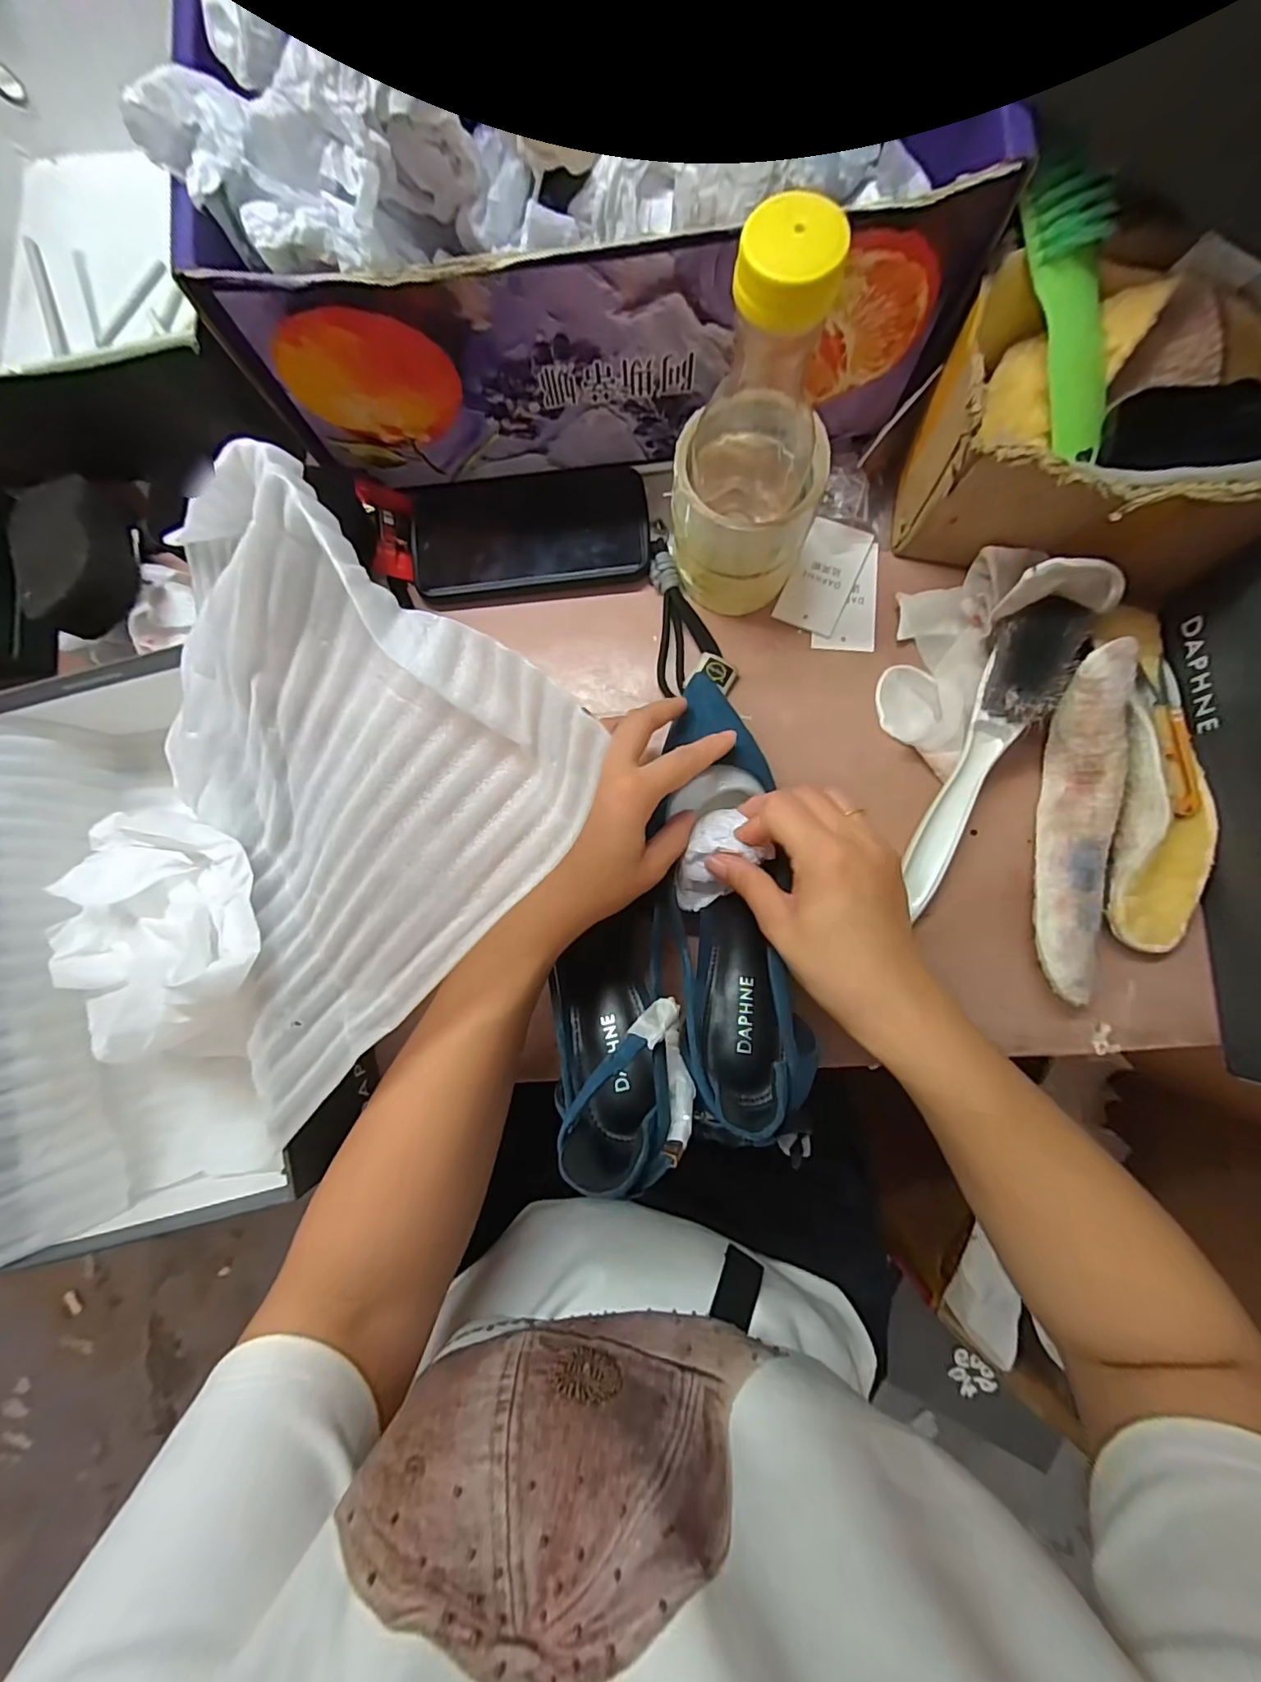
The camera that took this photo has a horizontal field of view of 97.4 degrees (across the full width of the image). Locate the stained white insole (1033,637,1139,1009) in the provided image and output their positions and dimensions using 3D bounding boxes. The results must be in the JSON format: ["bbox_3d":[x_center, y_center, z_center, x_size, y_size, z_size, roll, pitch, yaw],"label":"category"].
[{"bbox_3d":[0.264,-0.009,0.324,0.034,0.050,0.196,9,83,3],"label":"stained white insole"}]

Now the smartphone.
[{"bbox_3d":[-0.071,-0.213,0.389,0.164,0.013,0.088,-4,83,2],"label":"smartphone"}]

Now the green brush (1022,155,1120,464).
[{"bbox_3d":[0.233,-0.271,0.289,0.033,0.018,0.129,-24,112,-1],"label":"green brush"}]

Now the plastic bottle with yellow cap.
[{"bbox_3d":[0.066,-0.205,0.292,0.078,0.194,0.068,14,84,4],"label":"plastic bottle with yellow cap"}]

